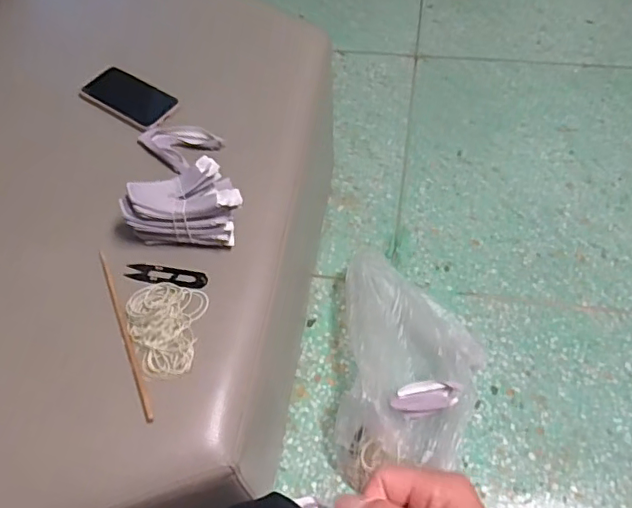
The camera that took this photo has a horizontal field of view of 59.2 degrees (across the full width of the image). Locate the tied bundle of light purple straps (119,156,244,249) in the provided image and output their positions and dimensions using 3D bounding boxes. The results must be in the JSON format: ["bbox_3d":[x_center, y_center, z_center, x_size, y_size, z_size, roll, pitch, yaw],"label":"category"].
[{"bbox_3d":[-0.156,-0.063,0.677,0.139,0.077,0.092,0,56,4],"label":"tied bundle of light purple straps"}]

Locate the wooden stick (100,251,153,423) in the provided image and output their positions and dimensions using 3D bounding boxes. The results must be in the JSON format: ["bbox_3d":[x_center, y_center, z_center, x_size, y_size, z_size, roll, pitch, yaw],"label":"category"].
[{"bbox_3d":[-0.216,0.085,0.626,0.008,0.011,0.224,-20,59,-12],"label":"wooden stick"}]

